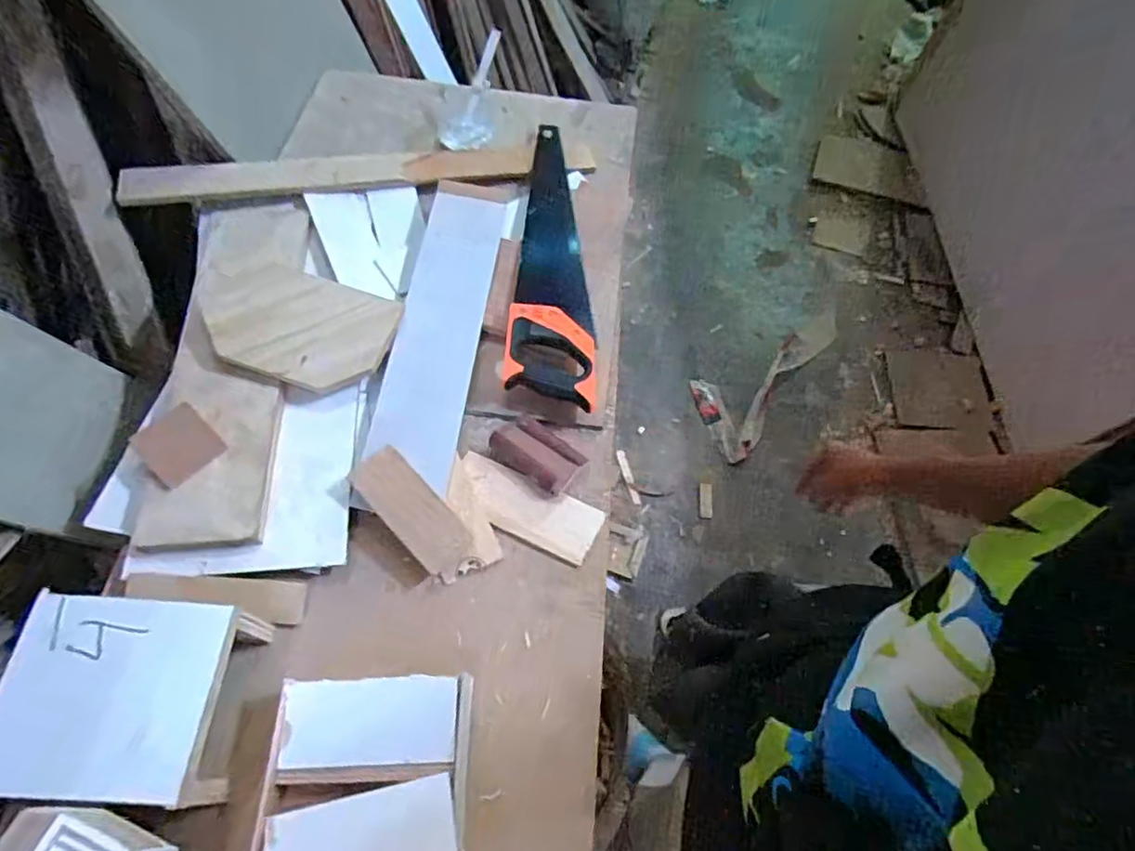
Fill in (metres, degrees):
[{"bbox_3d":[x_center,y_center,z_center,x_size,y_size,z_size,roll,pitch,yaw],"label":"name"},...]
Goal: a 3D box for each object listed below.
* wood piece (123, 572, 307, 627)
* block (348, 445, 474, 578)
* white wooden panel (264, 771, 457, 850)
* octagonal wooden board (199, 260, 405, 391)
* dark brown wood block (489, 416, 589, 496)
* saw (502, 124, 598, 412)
[{"bbox_3d":[-0.363,0.175,0.633,0.174,0.005,0.041,9,76,-8],"label":"wood piece"},{"bbox_3d":[-0.171,0.092,0.676,0.061,0.013,0.149,-43,86,-10],"label":"block"},{"bbox_3d":[-0.174,0.348,0.516,0.153,0.007,0.074,-6,46,-10],"label":"white wooden panel"},{"bbox_3d":[-0.326,-0.120,0.735,0.213,0.013,0.129,17,81,-6],"label":"octagonal wooden board"},{"bbox_3d":[-0.035,0.031,0.739,0.110,0.024,0.064,33,62,14],"label":"dark brown wood block"},{"bbox_3d":[-0.014,-0.256,0.874,0.113,0.026,0.510,4,59,-3],"label":"saw"}]

